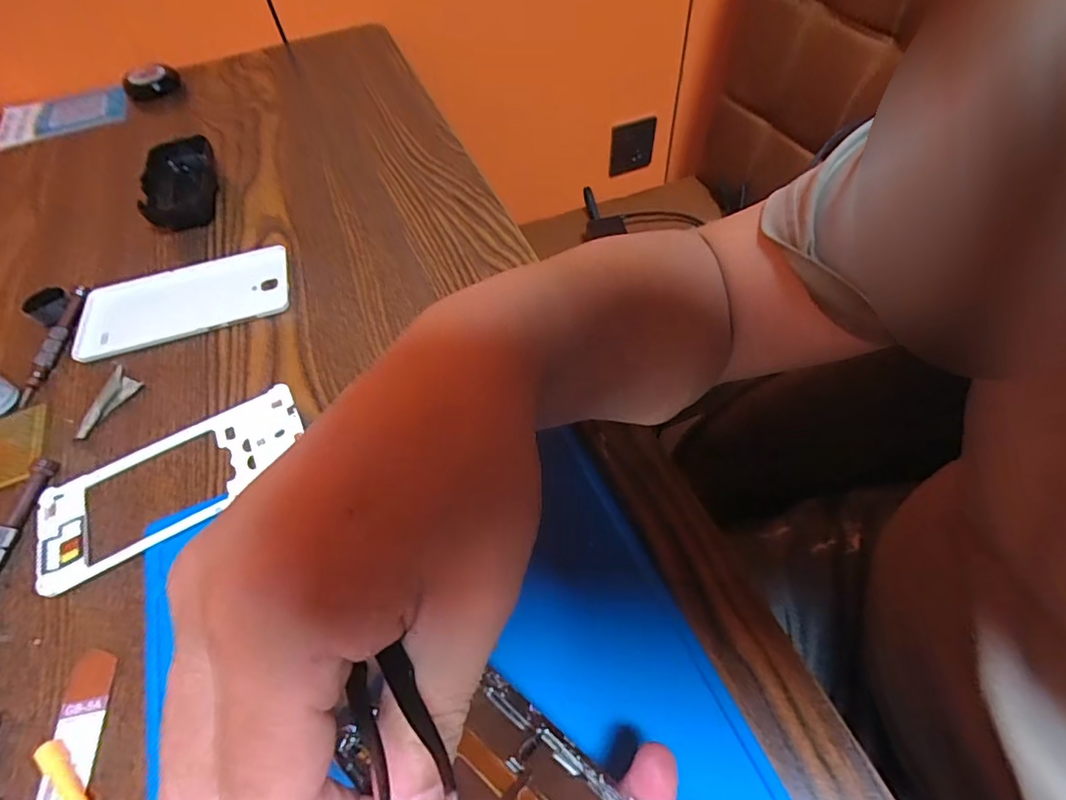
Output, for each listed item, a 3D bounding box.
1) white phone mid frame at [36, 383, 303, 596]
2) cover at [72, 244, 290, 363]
[{"bbox_3d":[-0.199,0.044,0.303,0.142,0.006,0.068,-28,57,-15],"label":"white phone mid frame"},{"bbox_3d":[-0.248,-0.071,0.385,0.144,0.008,0.070,-15,55,-6],"label":"cover"}]

